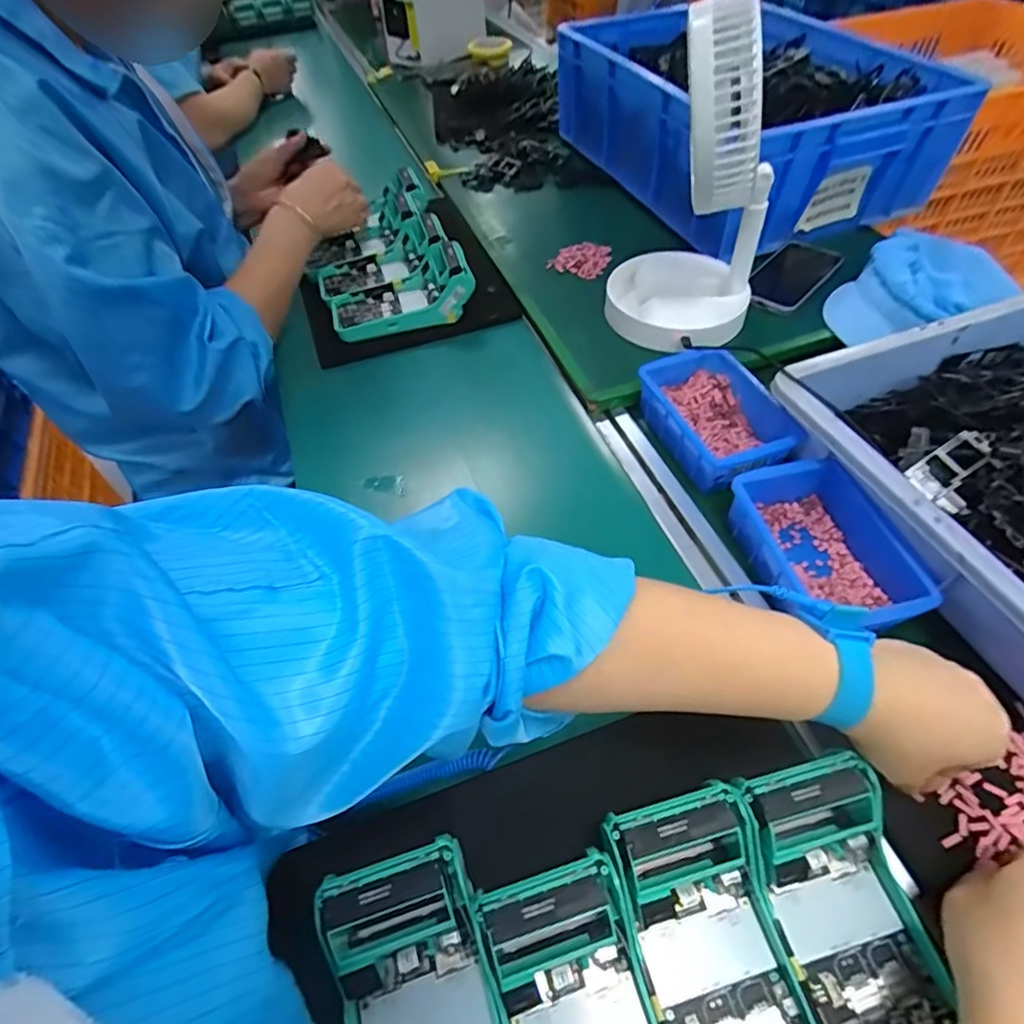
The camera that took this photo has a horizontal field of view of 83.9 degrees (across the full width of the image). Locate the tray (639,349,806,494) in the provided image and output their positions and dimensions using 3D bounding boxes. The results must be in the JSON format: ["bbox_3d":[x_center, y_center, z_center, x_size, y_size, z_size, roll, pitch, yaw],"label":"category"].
[{"bbox_3d":[0.202,-0.093,0.557,0.108,0.048,0.154,-21,55,-12],"label":"tray"}]

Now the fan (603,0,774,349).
[{"bbox_3d":[0.186,-0.319,0.555,0.153,0.271,0.150,9,54,9],"label":"fan"}]

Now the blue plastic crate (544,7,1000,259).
[{"bbox_3d":[0.308,-0.564,0.807,0.352,0.147,0.502,-24,55,-15],"label":"blue plastic crate"}]

